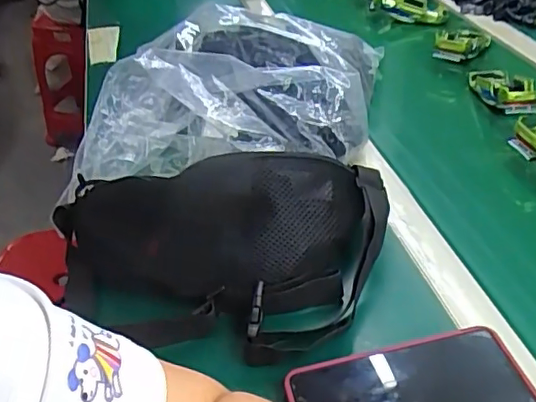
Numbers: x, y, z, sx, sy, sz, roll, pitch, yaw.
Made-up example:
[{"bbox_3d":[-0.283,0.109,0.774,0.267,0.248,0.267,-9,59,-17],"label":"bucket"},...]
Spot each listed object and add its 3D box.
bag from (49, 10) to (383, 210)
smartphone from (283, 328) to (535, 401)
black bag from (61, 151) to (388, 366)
[{"bbox_3d":[-0.037,-0.141,0.687,0.312,0.112,0.373,3,39,11],"label":"bag"},{"bbox_3d":[0.100,0.138,0.403,0.162,0.013,0.079,-11,38,-6],"label":"smartphone"},{"bbox_3d":[-0.048,0.034,0.496,0.308,0.086,0.190,-2,38,5],"label":"black bag"}]

